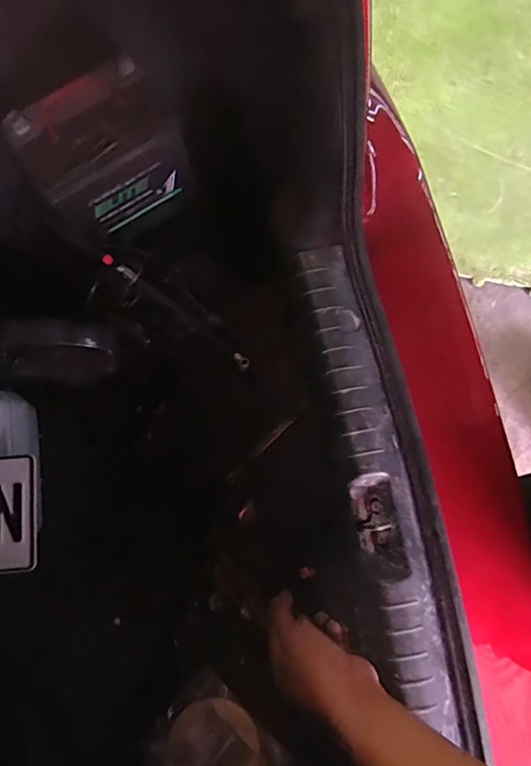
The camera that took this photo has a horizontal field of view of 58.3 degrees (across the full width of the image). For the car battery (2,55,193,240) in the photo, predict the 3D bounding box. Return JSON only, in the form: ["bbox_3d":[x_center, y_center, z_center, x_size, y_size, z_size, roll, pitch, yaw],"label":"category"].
[{"bbox_3d":[-0.221,-0.311,0.659,0.201,0.156,0.138,-31,80,-5],"label":"car battery"}]

